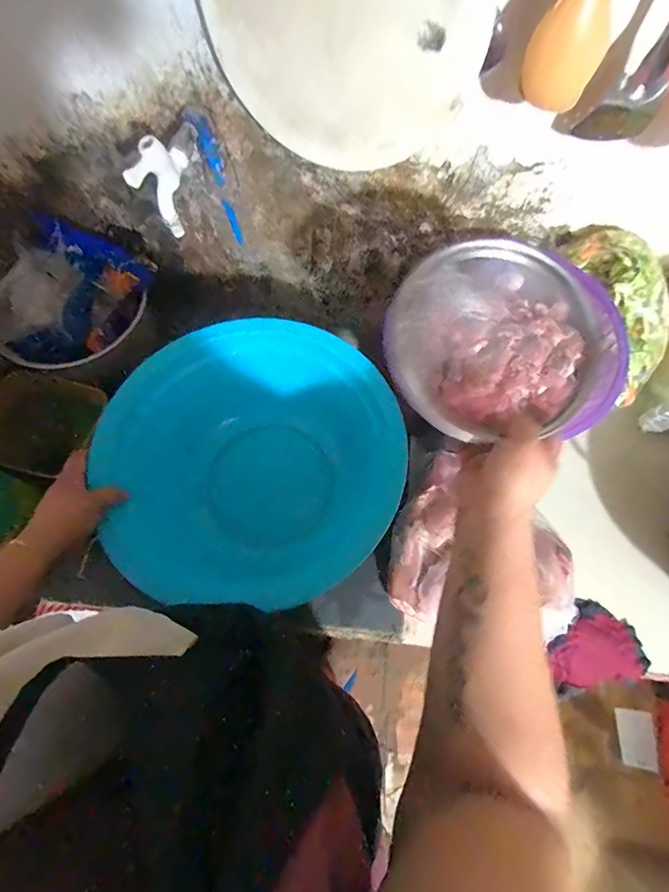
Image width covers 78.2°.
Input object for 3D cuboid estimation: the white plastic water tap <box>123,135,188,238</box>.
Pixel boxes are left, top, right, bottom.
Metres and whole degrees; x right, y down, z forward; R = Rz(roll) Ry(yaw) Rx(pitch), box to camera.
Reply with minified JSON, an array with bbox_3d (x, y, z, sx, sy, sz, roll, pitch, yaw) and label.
[{"bbox_3d":[-0.207,-0.321,0.503,0.027,0.105,0.086,12,71,6],"label":"white plastic water tap"}]

